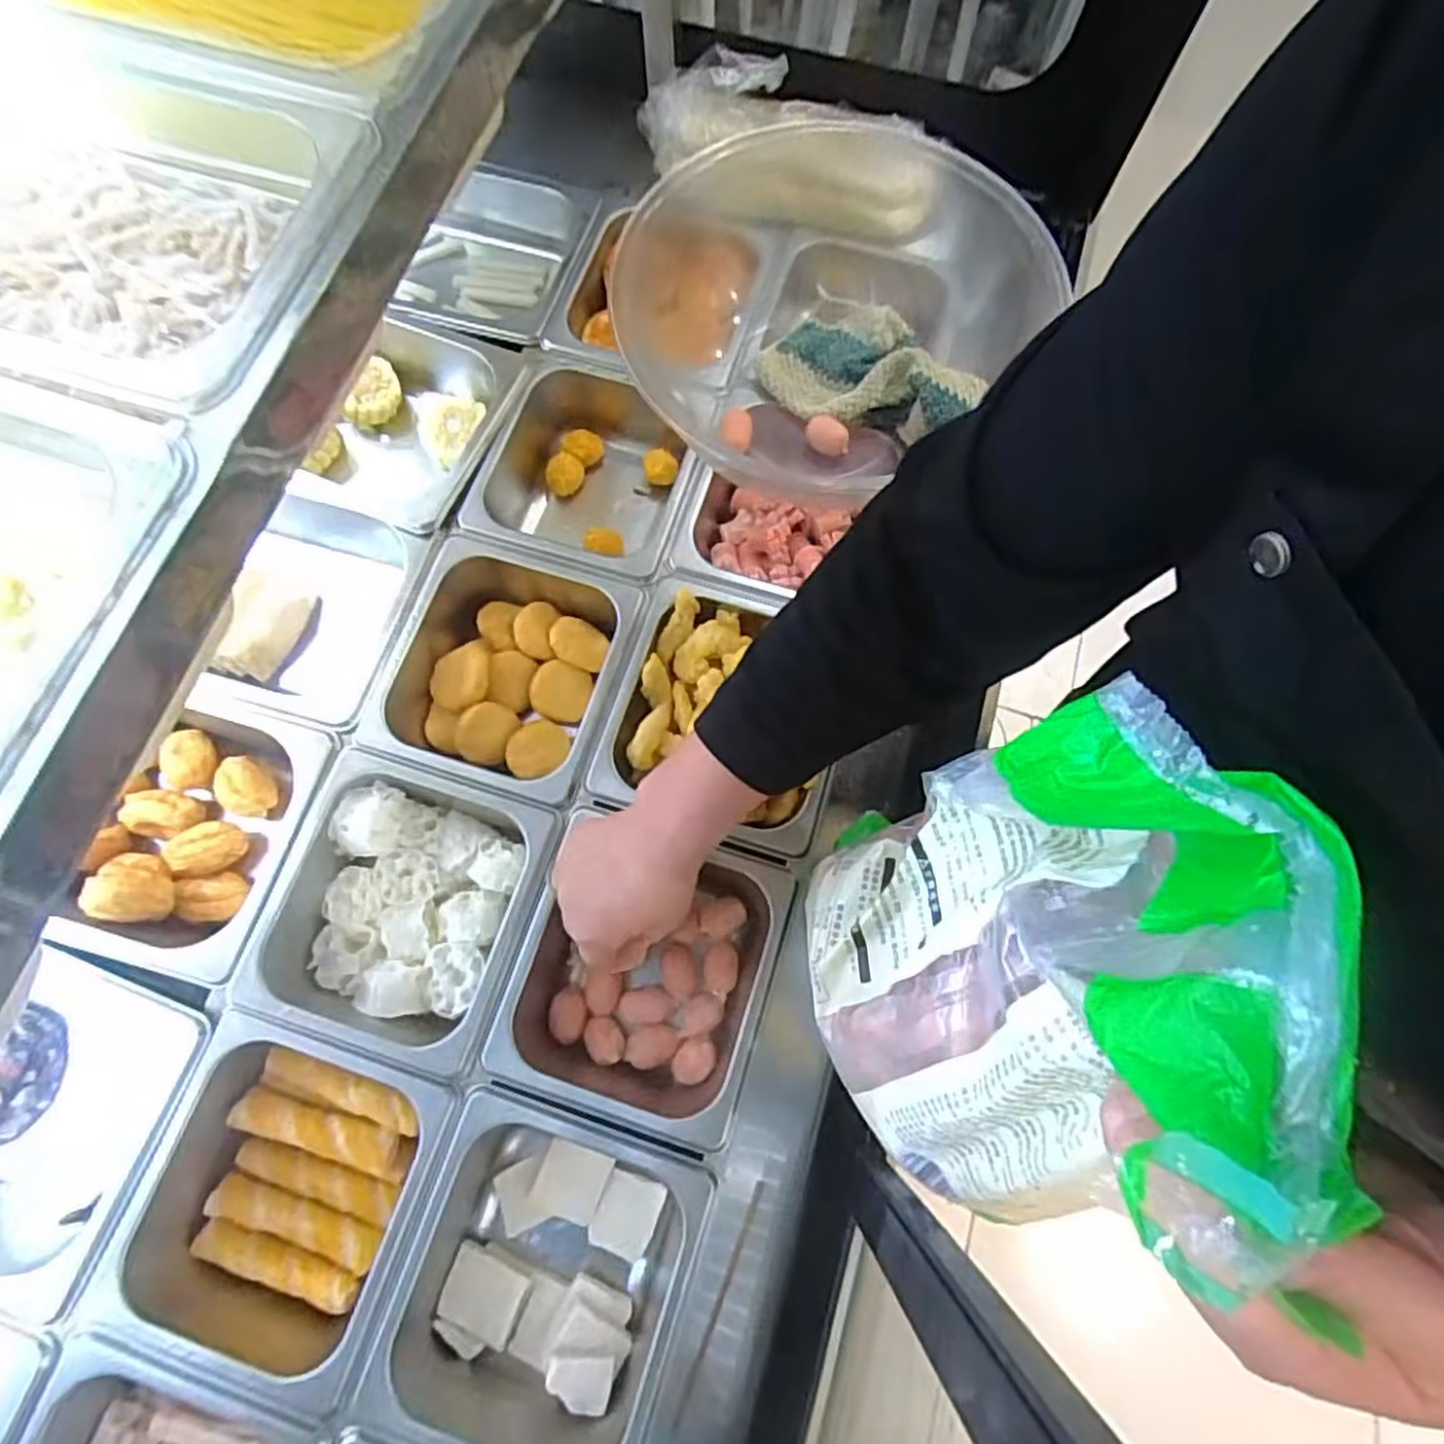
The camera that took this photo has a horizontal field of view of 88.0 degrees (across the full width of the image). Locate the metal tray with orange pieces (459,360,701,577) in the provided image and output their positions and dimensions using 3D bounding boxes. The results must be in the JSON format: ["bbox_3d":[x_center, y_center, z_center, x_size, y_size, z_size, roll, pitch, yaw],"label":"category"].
[{"bbox_3d":[-0.107,-0.188,0.611,0.169,0.088,0.165,15,73,2],"label":"metal tray with orange pieces"}]

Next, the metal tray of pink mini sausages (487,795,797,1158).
[{"bbox_3d":[-0.050,0.164,0.498,0.151,0.068,0.166,17,74,3],"label":"metal tray of pink mini sausages"}]

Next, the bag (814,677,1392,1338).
[{"bbox_3d":[0.115,0.097,0.281,0.139,0.246,0.147,-41,79,-13],"label":"bag"}]

